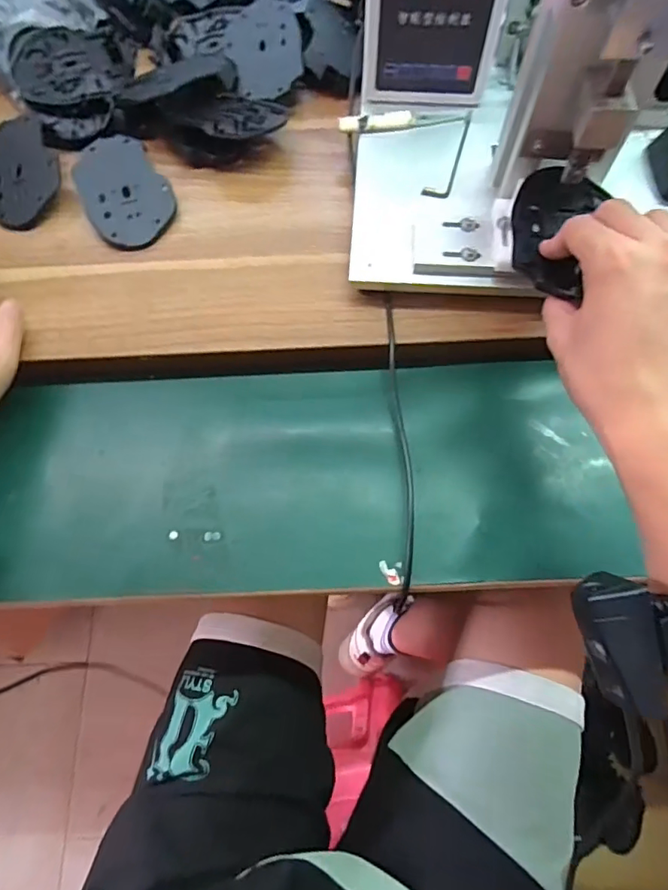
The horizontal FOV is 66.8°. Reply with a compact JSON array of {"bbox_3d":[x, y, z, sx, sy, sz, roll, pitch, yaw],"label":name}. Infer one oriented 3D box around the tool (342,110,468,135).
[{"bbox_3d":[0.060,-0.287,0.447,0.109,0.008,0.012,-6,69,-1],"label":"tool"}]

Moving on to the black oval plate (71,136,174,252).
[{"bbox_3d":[-0.183,-0.223,0.444,0.071,0.008,0.108,-24,80,-10],"label":"black oval plate"}]

